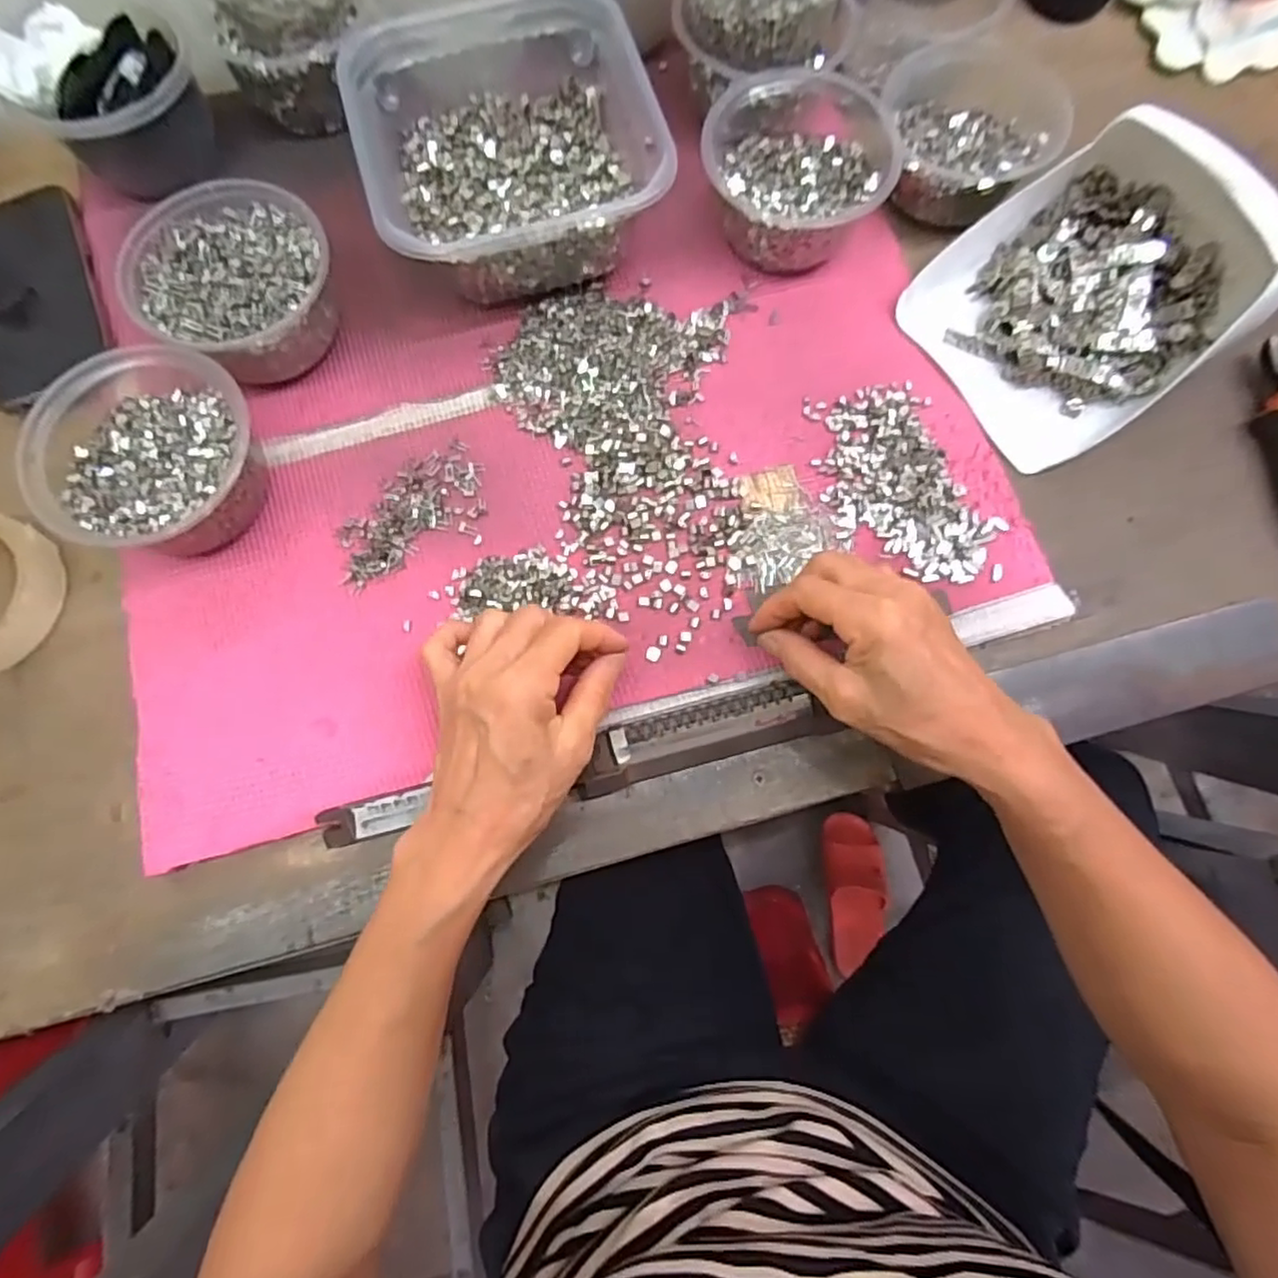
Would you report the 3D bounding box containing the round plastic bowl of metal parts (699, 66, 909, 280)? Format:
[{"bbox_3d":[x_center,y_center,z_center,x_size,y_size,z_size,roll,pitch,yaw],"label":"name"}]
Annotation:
[{"bbox_3d":[0.097,-0.302,0.432,0.112,0.060,0.125,-1,77,0],"label":"round plastic bowl of metal parts"}]

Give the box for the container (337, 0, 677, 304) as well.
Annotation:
[{"bbox_3d":[-0.082,-0.306,0.425,0.170,0.073,0.173,-17,78,-4],"label":"container"}]

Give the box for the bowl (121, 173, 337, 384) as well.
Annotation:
[{"bbox_3d":[-0.240,-0.213,0.414,0.108,0.057,0.113,0,77,0],"label":"bowl"}]

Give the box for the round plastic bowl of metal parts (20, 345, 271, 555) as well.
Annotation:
[{"bbox_3d":[-0.269,-0.103,0.384,0.110,0.058,0.116,0,77,0],"label":"round plastic bowl of metal parts"}]

